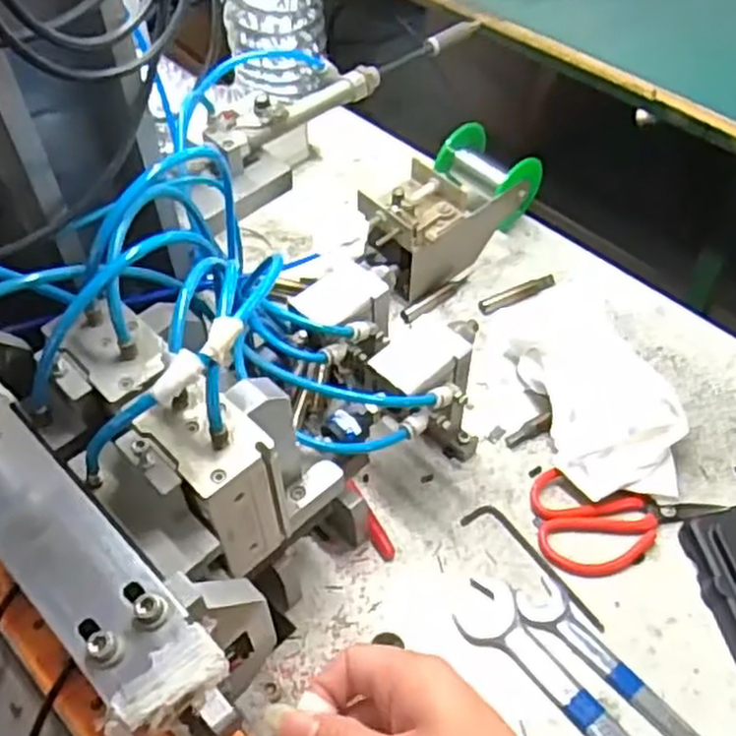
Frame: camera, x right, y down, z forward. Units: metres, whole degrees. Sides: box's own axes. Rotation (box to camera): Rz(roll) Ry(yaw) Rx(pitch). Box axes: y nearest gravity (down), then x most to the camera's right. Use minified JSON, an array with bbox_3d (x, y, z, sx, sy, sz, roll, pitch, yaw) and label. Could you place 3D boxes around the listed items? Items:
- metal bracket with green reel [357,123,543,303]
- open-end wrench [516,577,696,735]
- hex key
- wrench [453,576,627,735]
[{"bbox_3d":[0.061,-0.129,0.672,0.087,0.082,0.196,36,60,25],"label":"metal bracket with green reel"},{"bbox_3d":[0.157,0.191,0.471,0.029,0.005,0.153,-33,58,-23],"label":"open-end wrench"},{"bbox_3d":[0.115,0.129,0.523,0.113,0.004,0.025,36,60,25],"label":"hex key"},{"bbox_3d":[0.132,0.201,0.467,0.039,0.005,0.187,-38,60,-26],"label":"wrench"}]

